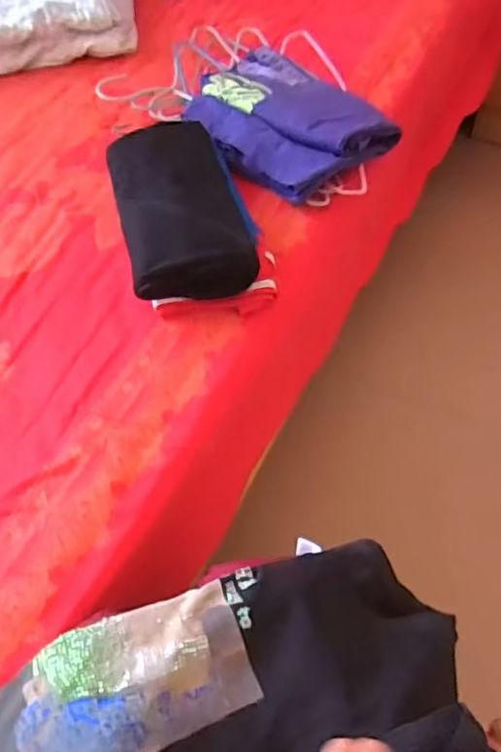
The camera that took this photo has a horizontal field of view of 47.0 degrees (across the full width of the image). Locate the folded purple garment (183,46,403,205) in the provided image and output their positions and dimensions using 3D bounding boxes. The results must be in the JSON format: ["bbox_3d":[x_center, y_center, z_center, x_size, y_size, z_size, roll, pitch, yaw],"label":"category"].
[{"bbox_3d":[0.039,-0.345,0.776,0.260,0.056,0.194,37,64,26],"label":"folded purple garment"}]

